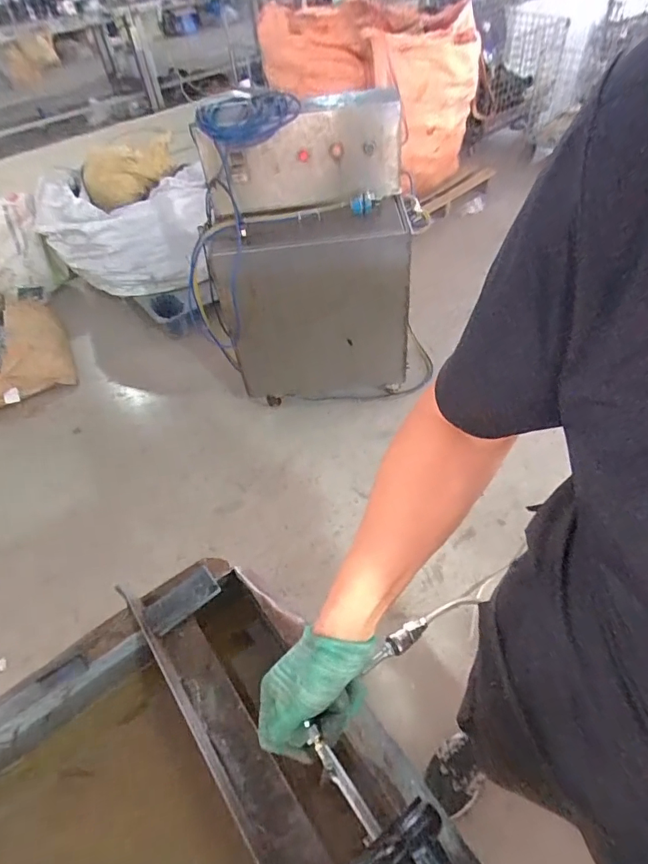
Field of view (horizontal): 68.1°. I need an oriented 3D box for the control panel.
[{"bbox_3d":[-0.068,-0.854,1.468,0.579,0.223,0.259,-6,49,1],"label":"control panel"}]

